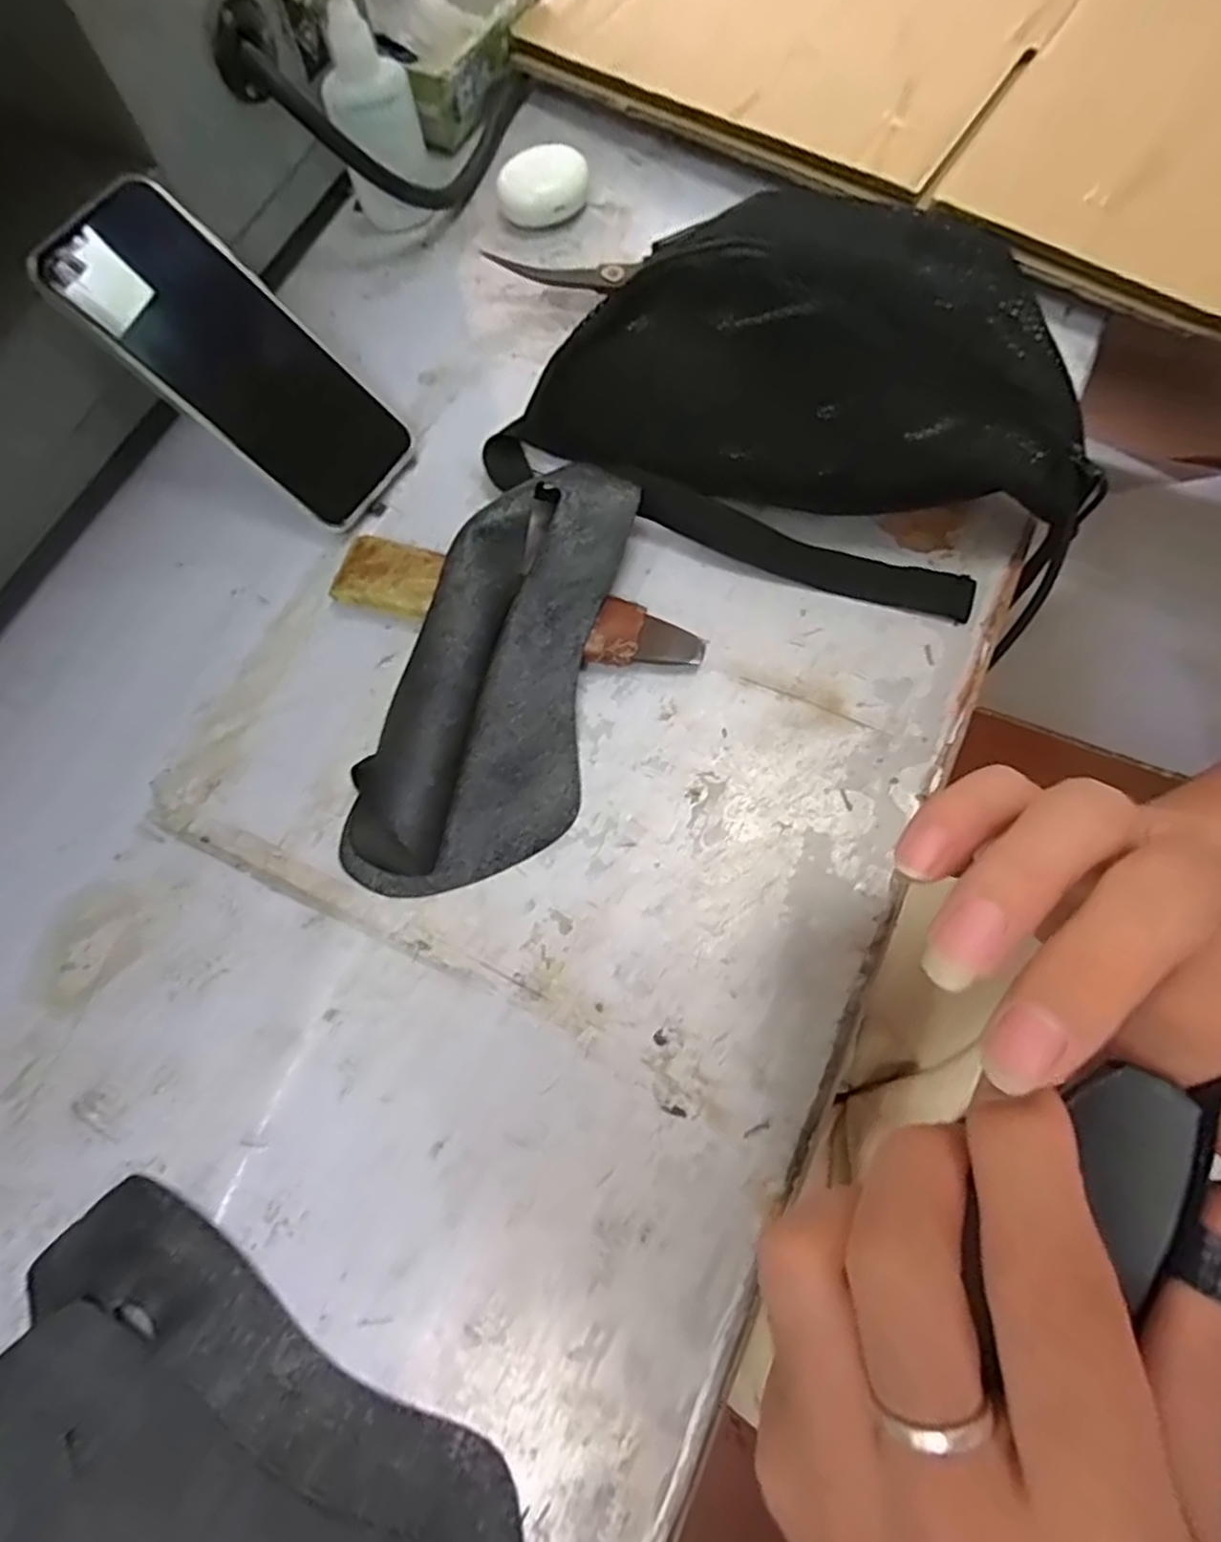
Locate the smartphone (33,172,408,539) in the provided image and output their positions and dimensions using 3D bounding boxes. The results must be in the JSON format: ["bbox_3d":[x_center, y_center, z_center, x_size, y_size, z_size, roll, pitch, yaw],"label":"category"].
[{"bbox_3d":[-0.183,-0.204,0.352,0.162,0.011,0.077,39,73,-25],"label":"smartphone"}]

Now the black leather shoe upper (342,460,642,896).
[{"bbox_3d":[-0.048,-0.043,0.330,0.089,0.033,0.215,20,85,9],"label":"black leather shoe upper"}]

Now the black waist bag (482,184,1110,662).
[{"bbox_3d":[0.090,-0.183,0.337,0.292,0.104,0.133,19,74,7],"label":"black waist bag"}]

